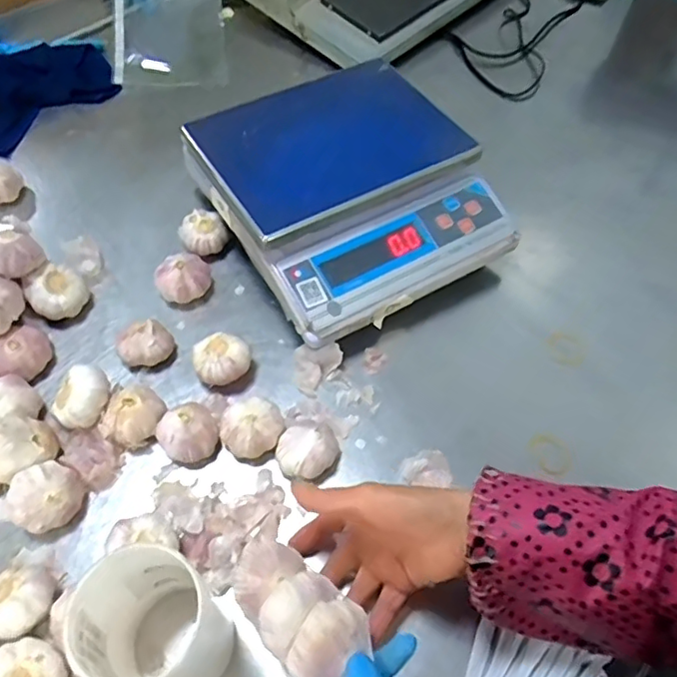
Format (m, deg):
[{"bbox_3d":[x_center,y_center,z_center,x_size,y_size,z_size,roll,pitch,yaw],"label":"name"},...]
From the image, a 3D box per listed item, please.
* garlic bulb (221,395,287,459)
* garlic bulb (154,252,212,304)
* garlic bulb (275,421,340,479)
[{"bbox_3d":[-0.083,0.086,0.558,0.058,0.034,0.055,1,58,-1],"label":"garlic bulb"},{"bbox_3d":[-0.176,-0.067,0.664,0.058,0.041,0.055,1,58,-1],"label":"garlic bulb"},{"bbox_3d":[-0.029,0.106,0.548,0.056,0.039,0.052,1,58,-1],"label":"garlic bulb"}]

